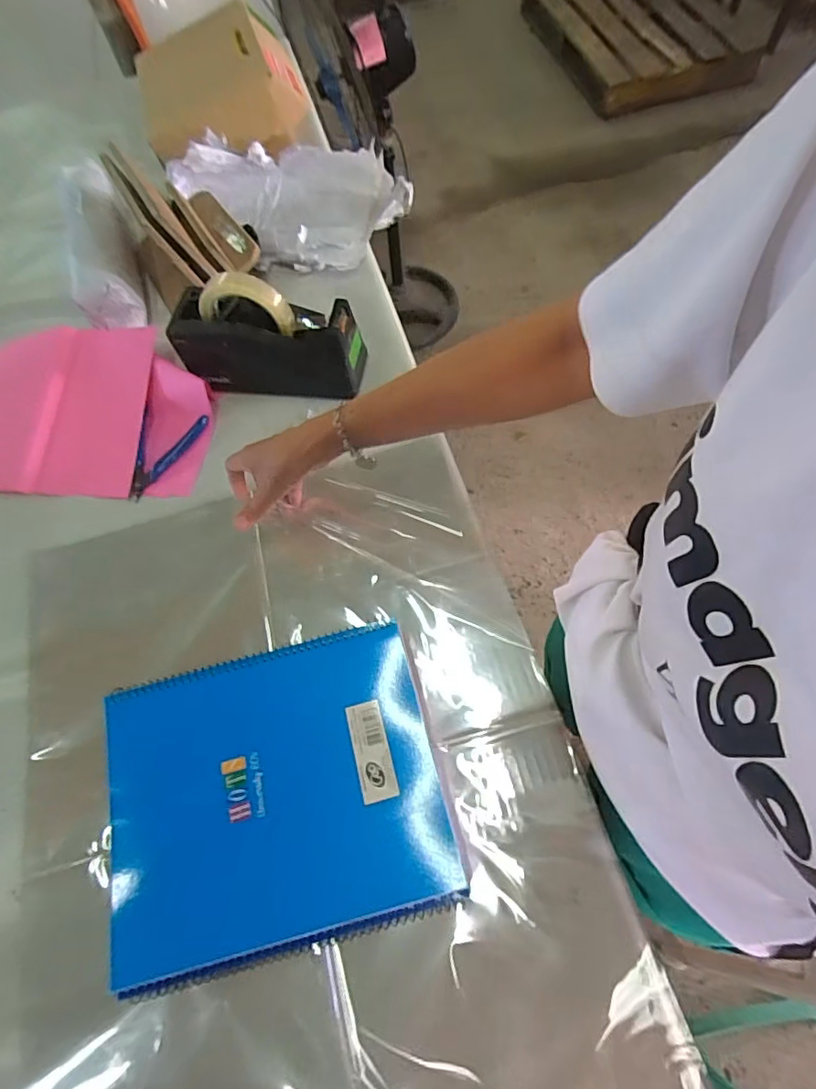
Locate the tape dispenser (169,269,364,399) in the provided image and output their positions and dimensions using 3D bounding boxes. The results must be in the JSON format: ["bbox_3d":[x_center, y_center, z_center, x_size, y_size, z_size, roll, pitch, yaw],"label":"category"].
[{"bbox_3d":[-0.155,-0.234,0.595,0.205,0.123,0.074,4,63,3],"label":"tape dispenser"}]

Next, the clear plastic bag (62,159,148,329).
[{"bbox_3d":[-0.411,-0.408,0.700,0.075,0.056,0.270,-18,65,-3],"label":"clear plastic bag"}]

